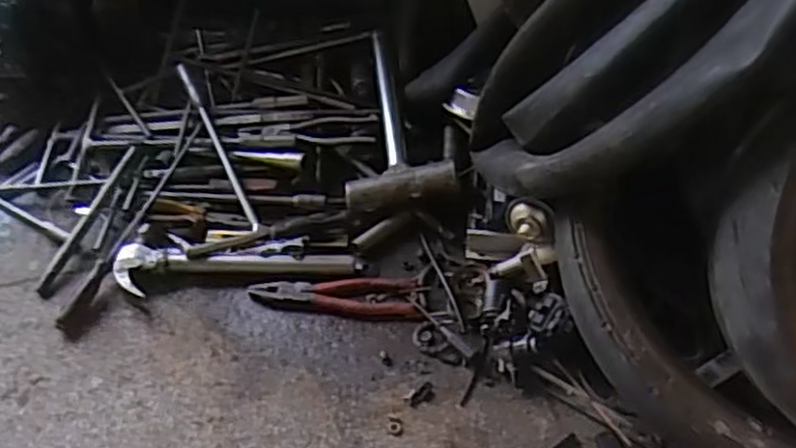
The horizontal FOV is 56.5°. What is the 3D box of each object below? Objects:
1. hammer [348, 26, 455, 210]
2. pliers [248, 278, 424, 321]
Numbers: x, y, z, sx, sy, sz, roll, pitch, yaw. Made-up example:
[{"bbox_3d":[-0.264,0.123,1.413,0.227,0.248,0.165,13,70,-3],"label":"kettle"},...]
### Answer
[{"bbox_3d":[-0.002,-0.148,1.042,0.135,0.077,0.318,-1,45,-3],"label":"hammer"},{"bbox_3d":[-0.074,0.086,0.874,0.198,0.010,0.056,2,43,2],"label":"pliers"}]

